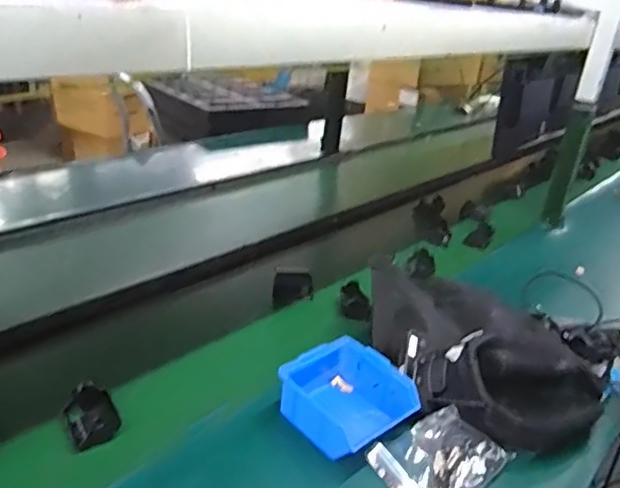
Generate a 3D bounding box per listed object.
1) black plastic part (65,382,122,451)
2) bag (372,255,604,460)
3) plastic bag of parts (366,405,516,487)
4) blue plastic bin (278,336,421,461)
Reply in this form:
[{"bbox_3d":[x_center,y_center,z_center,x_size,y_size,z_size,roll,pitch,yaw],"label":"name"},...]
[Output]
[{"bbox_3d":[-0.254,0.199,0.670,0.052,0.032,0.076,-10,28,-34],"label":"black plastic part"},{"bbox_3d":[0.223,0.156,0.820,0.350,0.096,0.232,23,28,32],"label":"bag"},{"bbox_3d":[0.153,0.258,0.681,0.155,0.021,0.112,-12,30,-38],"label":"plastic bag of parts"},{"bbox_3d":[0.044,0.193,0.730,0.130,0.068,0.149,-14,31,-40],"label":"blue plastic bin"}]

